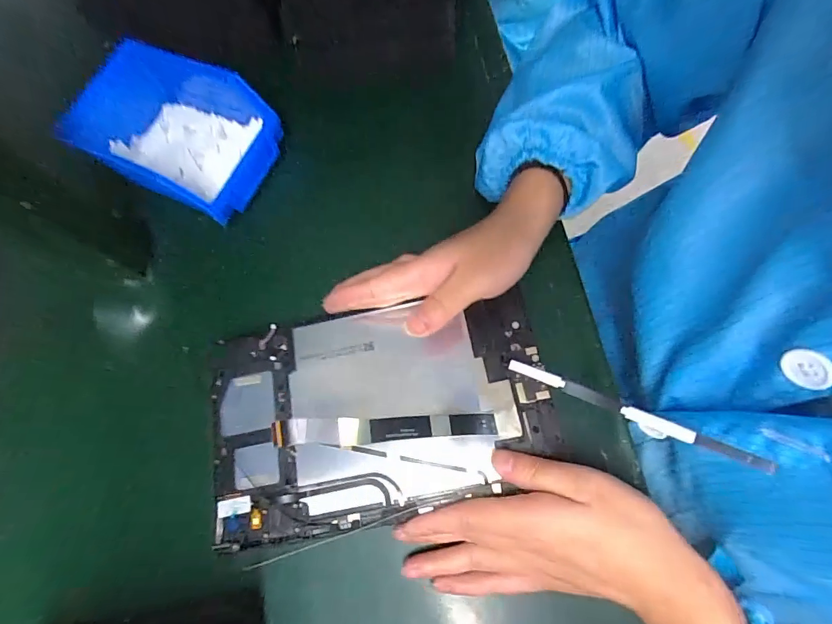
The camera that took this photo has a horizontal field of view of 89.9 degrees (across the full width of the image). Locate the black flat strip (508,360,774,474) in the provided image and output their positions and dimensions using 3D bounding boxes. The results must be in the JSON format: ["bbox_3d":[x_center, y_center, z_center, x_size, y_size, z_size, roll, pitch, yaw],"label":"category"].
[{"bbox_3d":[0.119,0.056,0.237,0.136,0.011,0.007,22,75,22],"label":"black flat strip"}]

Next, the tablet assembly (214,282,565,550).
[{"bbox_3d":[-0.028,0.068,0.292,0.232,0.008,0.142,-12,71,3],"label":"tablet assembly"}]

